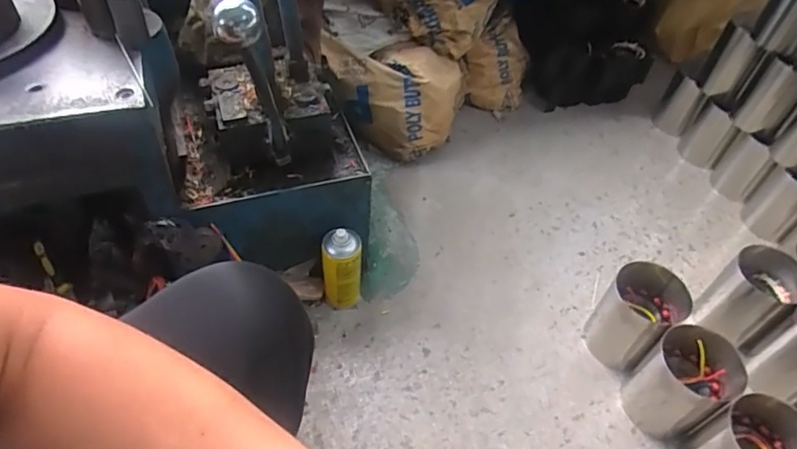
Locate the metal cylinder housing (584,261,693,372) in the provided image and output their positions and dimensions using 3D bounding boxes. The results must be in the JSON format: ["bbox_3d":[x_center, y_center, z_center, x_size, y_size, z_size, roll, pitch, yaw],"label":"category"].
[{"bbox_3d":[0.406,0.158,0.910,0.126,0.146,0.116,2,49,-3],"label":"metal cylinder housing"}]

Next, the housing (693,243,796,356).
[{"bbox_3d":[0.635,0.133,0.956,0.100,0.161,0.120,-22,54,-23],"label":"housing"}]

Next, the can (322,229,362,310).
[{"bbox_3d":[-0.097,0.077,0.911,0.062,0.185,0.057,2,49,-3],"label":"can"}]

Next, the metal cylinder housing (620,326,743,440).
[{"bbox_3d":[0.443,0.251,0.834,0.122,0.150,0.117,-19,53,-20],"label":"metal cylinder housing"}]

